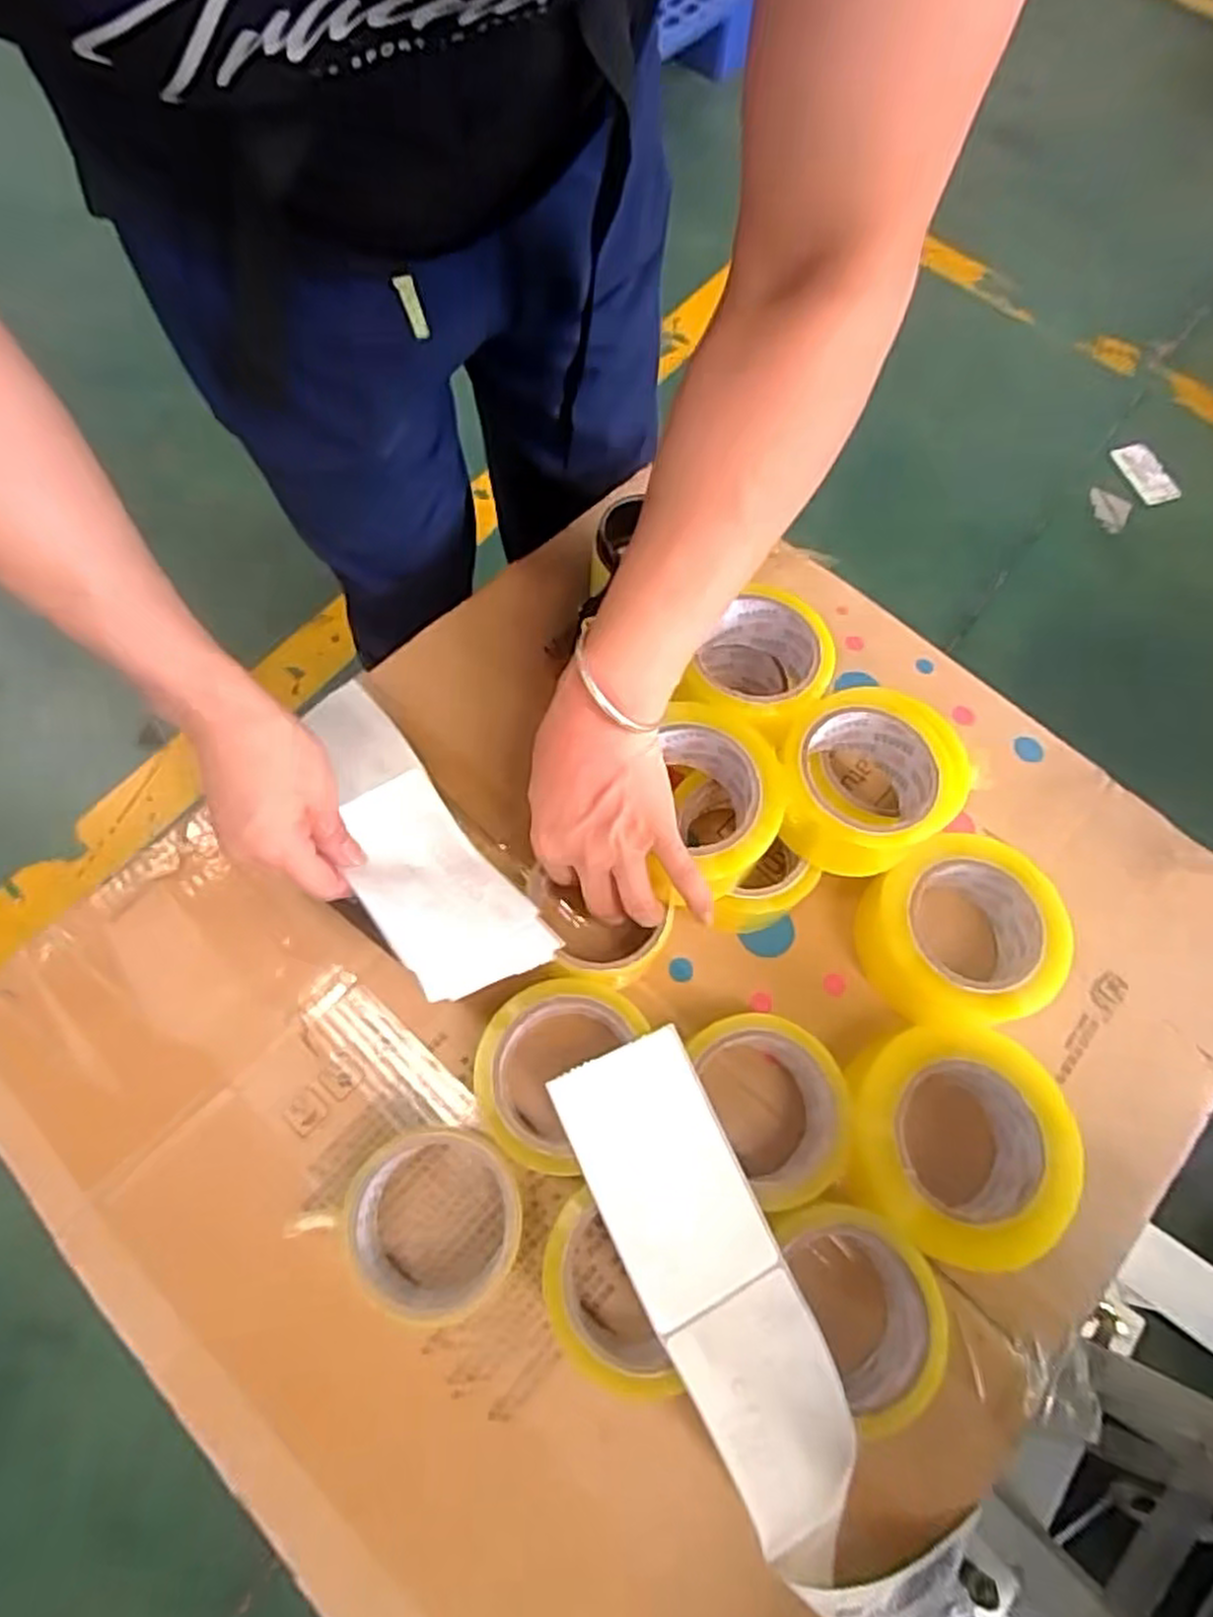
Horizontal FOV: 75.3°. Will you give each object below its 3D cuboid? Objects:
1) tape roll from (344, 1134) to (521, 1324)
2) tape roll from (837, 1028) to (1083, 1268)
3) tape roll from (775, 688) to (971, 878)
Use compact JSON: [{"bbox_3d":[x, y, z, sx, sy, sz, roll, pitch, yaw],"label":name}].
[{"bbox_3d":[-0.095,0.232,0.429,0.092,0.049,0.099,2,68,-4],"label":"tape roll"},{"bbox_3d":[0.198,0.191,0.453,0.121,0.067,0.119,1,69,-2],"label":"tape roll"},{"bbox_3d":[0.160,-0.016,0.488,0.106,0.043,0.108,2,68,-4],"label":"tape roll"}]

